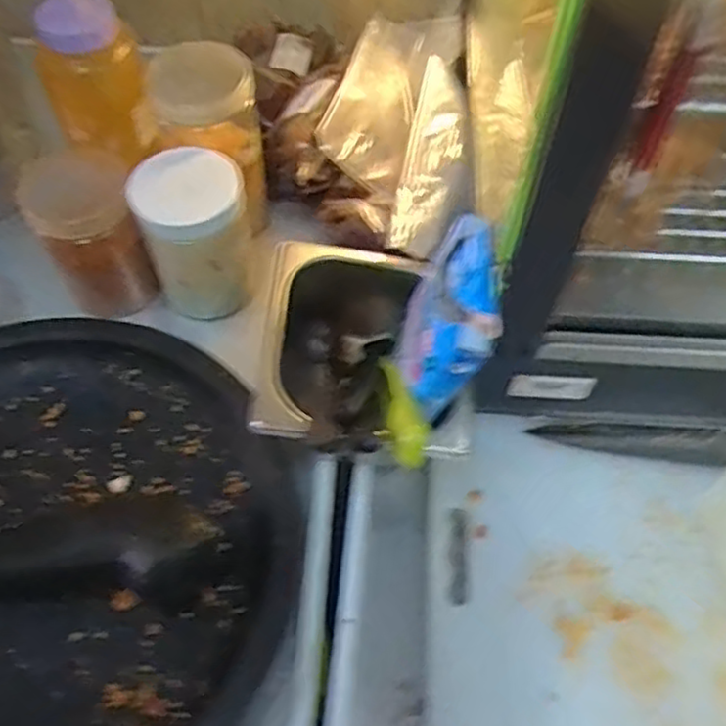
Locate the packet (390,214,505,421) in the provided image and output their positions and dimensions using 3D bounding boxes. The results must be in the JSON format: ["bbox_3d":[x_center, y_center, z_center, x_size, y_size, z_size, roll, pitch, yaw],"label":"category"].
[{"bbox_3d":[0.059,-0.035,0.496,0.063,0.089,0.117,5,58,3],"label":"packet"}]

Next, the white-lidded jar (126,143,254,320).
[{"bbox_3d":[-0.147,-0.121,0.644,0.097,0.134,0.097,-8,58,-6],"label":"white-lidded jar"}]

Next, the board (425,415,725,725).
[{"bbox_3d":[0.270,0.164,0.525,0.437,0.021,0.260,3,58,1],"label":"board"}]

